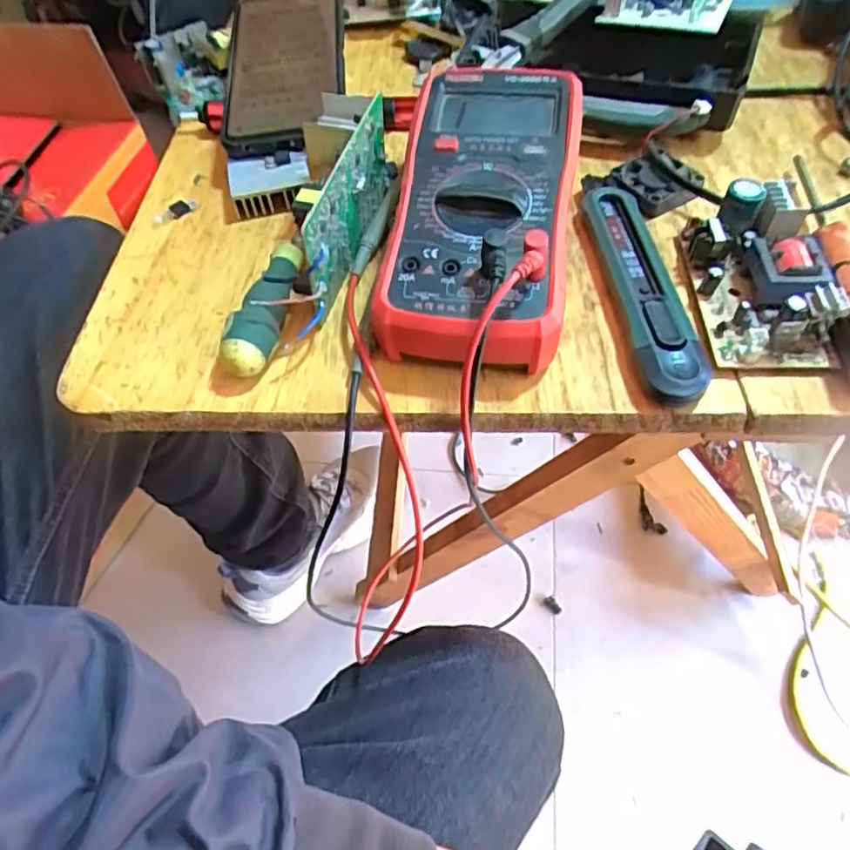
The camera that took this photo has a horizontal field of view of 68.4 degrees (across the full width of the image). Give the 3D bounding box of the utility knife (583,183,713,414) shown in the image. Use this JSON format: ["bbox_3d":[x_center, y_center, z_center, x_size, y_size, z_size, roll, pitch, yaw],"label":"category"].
[{"bbox_3d":[0.112,-0.071,0.317,0.034,0.020,0.145,-6,55,0],"label":"utility knife"}]

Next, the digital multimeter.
[{"bbox_3d":[0.028,-0.108,0.324,0.090,0.059,0.186,6,56,9],"label":"digital multimeter"}]

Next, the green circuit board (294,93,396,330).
[{"bbox_3d":[-0.053,-0.119,0.330,0.039,0.064,0.130,11,59,10],"label":"green circuit board"}]

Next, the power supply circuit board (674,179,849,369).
[{"bbox_3d":[0.162,-0.074,0.301,0.055,0.032,0.096,-1,55,4],"label":"power supply circuit board"}]

